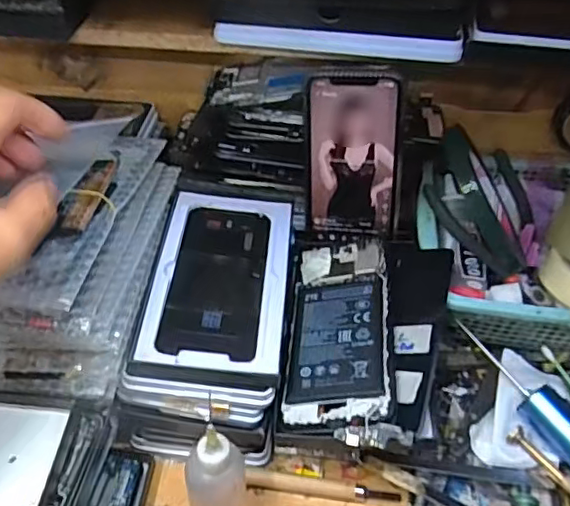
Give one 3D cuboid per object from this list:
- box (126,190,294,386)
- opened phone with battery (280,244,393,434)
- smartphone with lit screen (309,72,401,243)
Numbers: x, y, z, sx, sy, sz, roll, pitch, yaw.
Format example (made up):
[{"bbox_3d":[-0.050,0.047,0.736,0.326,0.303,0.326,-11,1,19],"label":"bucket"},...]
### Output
[{"bbox_3d":[-0.046,0.018,0.439,0.098,0.019,0.168,4,46,2],"label":"box"},{"bbox_3d":[0.039,0.050,0.426,0.072,0.007,0.164,-8,44,16],"label":"opened phone with battery"},{"bbox_3d":[0.054,-0.072,0.469,0.070,0.136,0.008,3,29,12],"label":"smartphone with lit screen"}]

